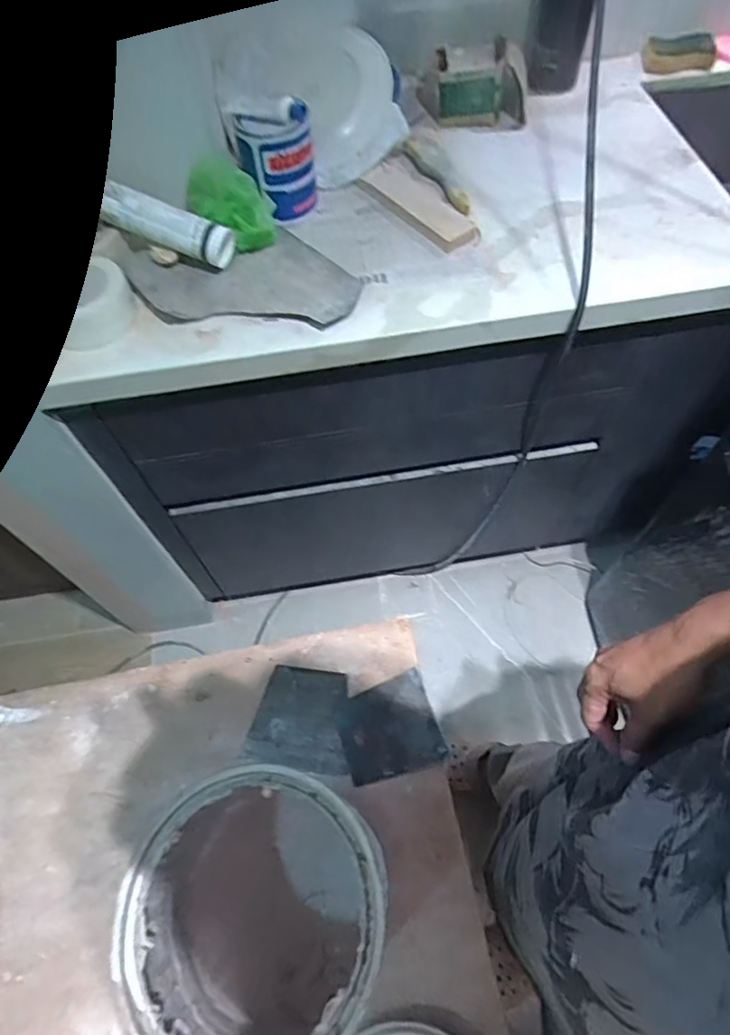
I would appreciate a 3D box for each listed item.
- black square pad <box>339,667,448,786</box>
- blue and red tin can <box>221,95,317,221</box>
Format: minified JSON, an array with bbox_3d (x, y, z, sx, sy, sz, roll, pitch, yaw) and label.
[{"bbox_3d":[0.024,0.212,0.574,0.093,0.006,0.091,-17,61,-7],"label":"black square pad"},{"bbox_3d":[-0.121,-0.480,0.764,0.105,0.137,0.092,-11,61,-4],"label":"blue and red tin can"}]

